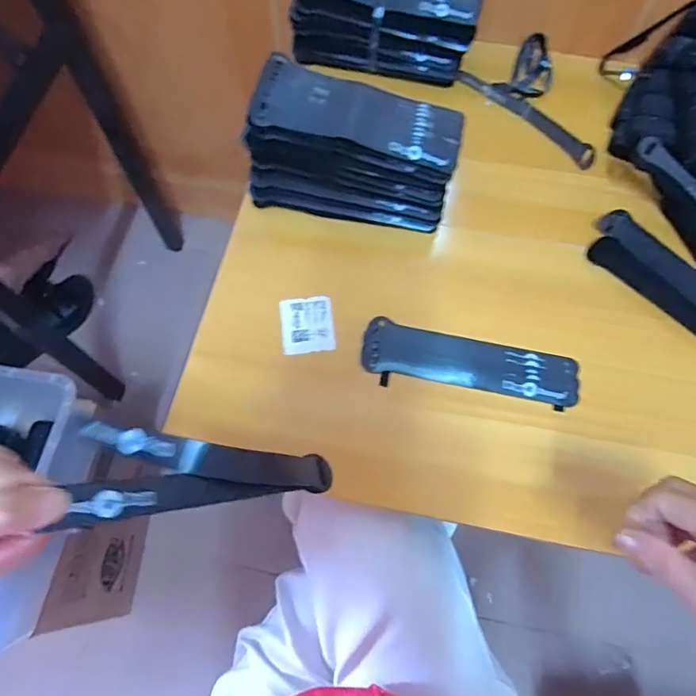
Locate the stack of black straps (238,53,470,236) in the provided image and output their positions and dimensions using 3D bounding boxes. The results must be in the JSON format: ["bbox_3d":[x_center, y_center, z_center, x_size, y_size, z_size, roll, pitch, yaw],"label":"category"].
[{"bbox_3d":[0.006,-0.202,0.514,0.204,0.115,0.107,8,68,2],"label":"stack of black straps"}]

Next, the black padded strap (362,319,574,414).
[{"bbox_3d":[0.114,0.016,0.472,0.199,0.010,0.055,12,68,4],"label":"black padded strap"}]

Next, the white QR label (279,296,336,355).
[{"bbox_3d":[-0.040,-0.023,0.490,0.050,0.004,0.058,-6,68,-3],"label":"white QR label"}]

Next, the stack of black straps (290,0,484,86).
[{"bbox_3d":[0.043,-0.380,0.582,0.203,0.099,0.095,20,69,7],"label":"stack of black straps"}]

